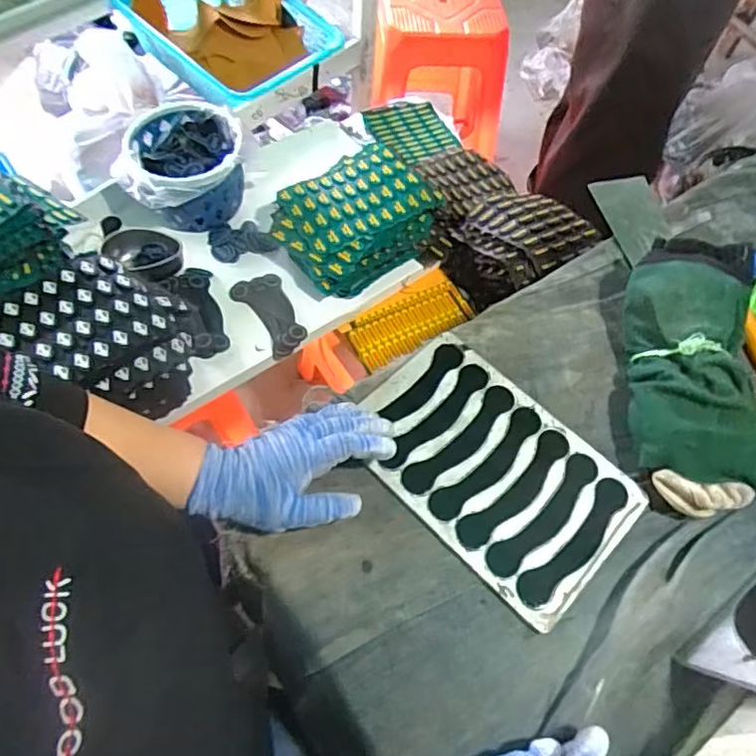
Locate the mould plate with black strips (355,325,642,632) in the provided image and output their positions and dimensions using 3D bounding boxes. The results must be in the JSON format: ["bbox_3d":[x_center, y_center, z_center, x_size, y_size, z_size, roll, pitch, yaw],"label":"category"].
[{"bbox_3d":[0.104,0.080,0.538,0.162,0.006,0.247,-39,70,-23],"label":"mould plate with black strips"}]

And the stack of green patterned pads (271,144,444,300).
[{"bbox_3d":[-0.031,-0.250,0.895,0.241,0.079,0.185,-34,68,-21],"label":"stack of green patterned pads"}]

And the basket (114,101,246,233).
[{"bbox_3d":[-0.297,-0.318,0.903,0.183,0.117,0.185,-7,61,-8],"label":"basket"}]

